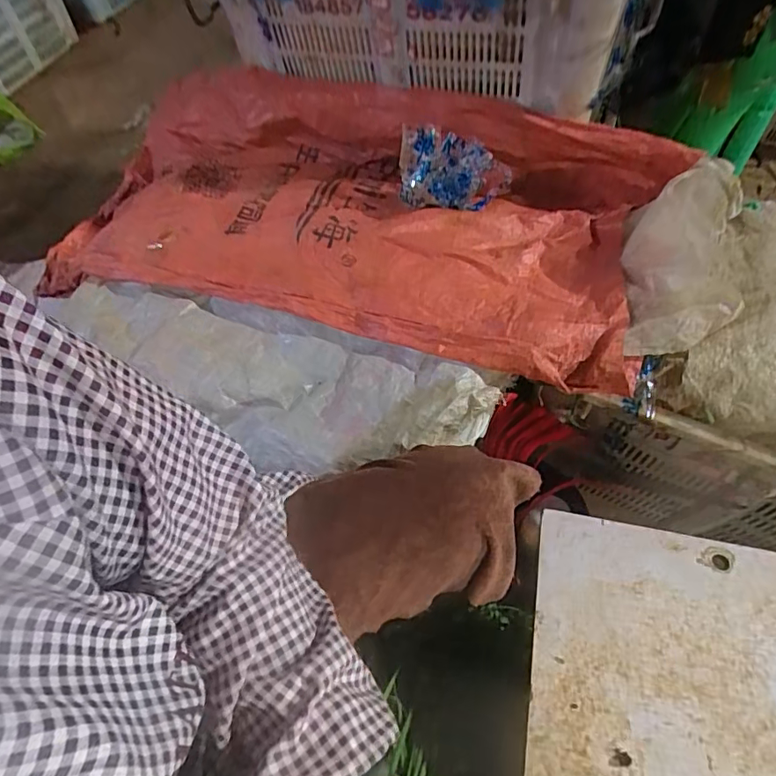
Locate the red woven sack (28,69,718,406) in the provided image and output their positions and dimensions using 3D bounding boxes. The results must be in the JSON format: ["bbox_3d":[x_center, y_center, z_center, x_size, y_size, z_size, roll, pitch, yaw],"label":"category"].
[{"bbox_3d":[-0.055,-0.280,0.729,0.874,0.162,0.435,10,59,11],"label":"red woven sack"}]

